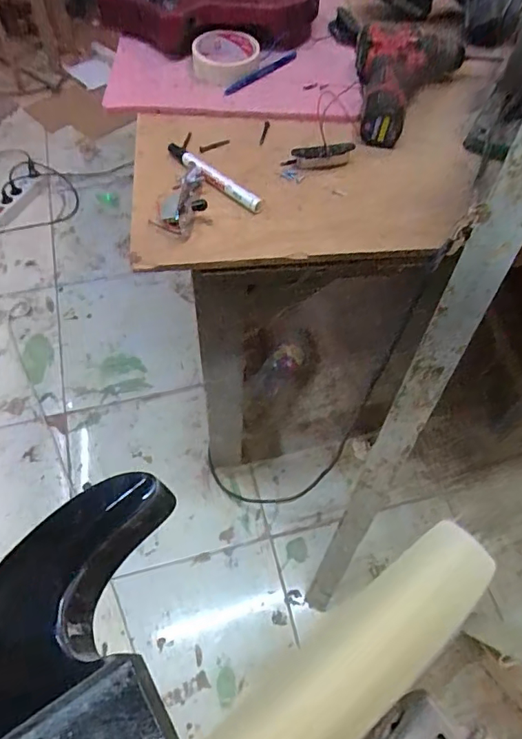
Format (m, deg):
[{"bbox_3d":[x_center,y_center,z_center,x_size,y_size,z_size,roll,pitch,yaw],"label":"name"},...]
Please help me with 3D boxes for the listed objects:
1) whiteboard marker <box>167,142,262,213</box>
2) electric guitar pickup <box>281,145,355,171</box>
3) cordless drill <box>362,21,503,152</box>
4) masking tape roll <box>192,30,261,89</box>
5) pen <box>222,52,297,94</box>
[{"bbox_3d":[-0.058,-0.219,0.574,0.147,0.018,0.021,38,65,20],"label":"whiteboard marker"},{"bbox_3d":[0.068,-0.248,0.591,0.082,0.026,0.016,-7,59,-6],"label":"electric guitar pickup"},{"bbox_3d":[0.192,-0.362,0.647,0.136,0.058,0.199,6,59,2],"label":"cordless drill"},{"bbox_3d":[-0.047,-0.416,0.679,0.088,0.028,0.104,2,59,0],"label":"masking tape roll"},{"bbox_3d":[0.000,-0.397,0.680,0.012,0.009,0.133,41,66,21],"label":"pen"}]

